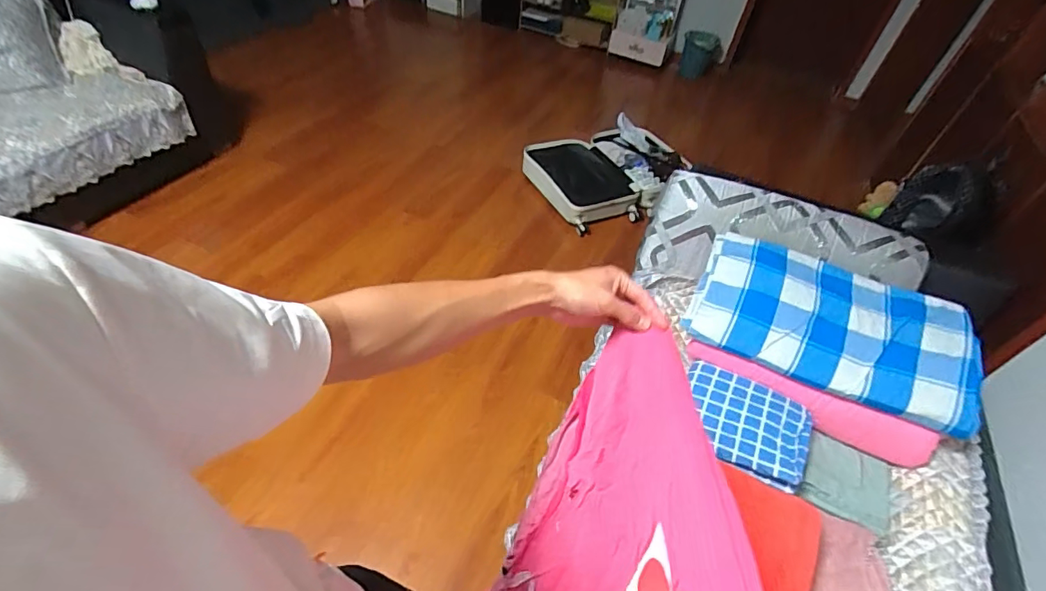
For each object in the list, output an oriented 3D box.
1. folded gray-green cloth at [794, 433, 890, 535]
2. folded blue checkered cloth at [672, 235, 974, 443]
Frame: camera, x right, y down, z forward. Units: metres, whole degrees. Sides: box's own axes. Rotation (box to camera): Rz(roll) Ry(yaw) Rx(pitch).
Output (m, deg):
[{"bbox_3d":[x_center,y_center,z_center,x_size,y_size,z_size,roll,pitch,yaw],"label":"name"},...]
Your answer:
[{"bbox_3d":[0.704,0.402,1.080,0.198,0.028,0.178,21,48,12],"label":"folded gray-green cloth"},{"bbox_3d":[0.715,0.057,1.160,0.585,0.108,0.337,25,49,15],"label":"folded blue checkered cloth"}]

